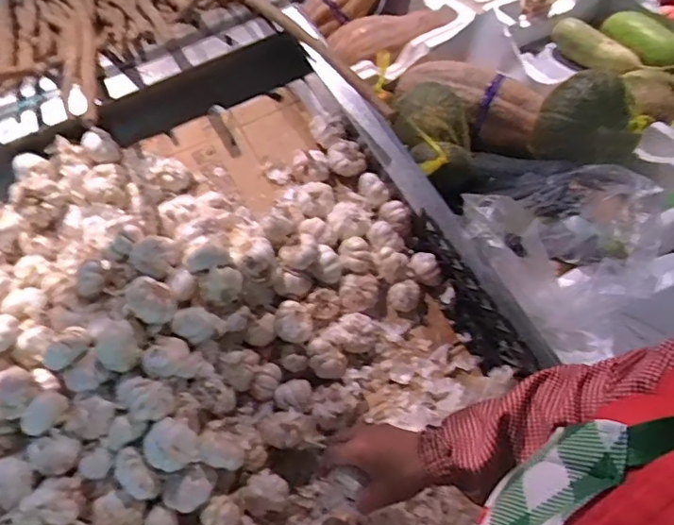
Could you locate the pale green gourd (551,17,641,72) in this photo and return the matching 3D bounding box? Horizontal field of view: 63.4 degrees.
[{"bbox_3d":[0.589,-0.488,1.252,0.060,0.065,0.207,-33,61,-16],"label":"pale green gourd"}]

